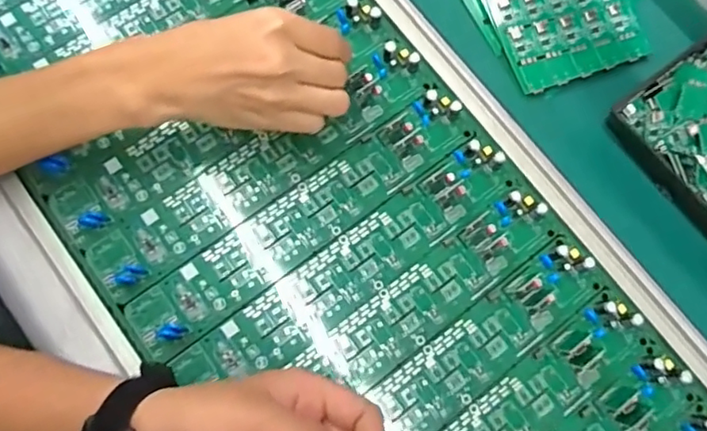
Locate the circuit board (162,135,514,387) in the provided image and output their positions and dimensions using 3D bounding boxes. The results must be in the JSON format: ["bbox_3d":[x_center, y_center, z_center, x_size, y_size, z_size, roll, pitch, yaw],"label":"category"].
[{"bbox_3d":[0.000,0.037,0.400,0.261,0.011,0.047,-37,81,-7],"label":"circuit board"}]

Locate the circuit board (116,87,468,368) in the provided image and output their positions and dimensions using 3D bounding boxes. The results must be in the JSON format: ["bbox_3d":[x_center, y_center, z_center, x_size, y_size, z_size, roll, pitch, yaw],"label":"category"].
[{"bbox_3d":[-0.036,0.003,0.405,0.273,0.011,0.048,-36,80,-13],"label":"circuit board"}]

